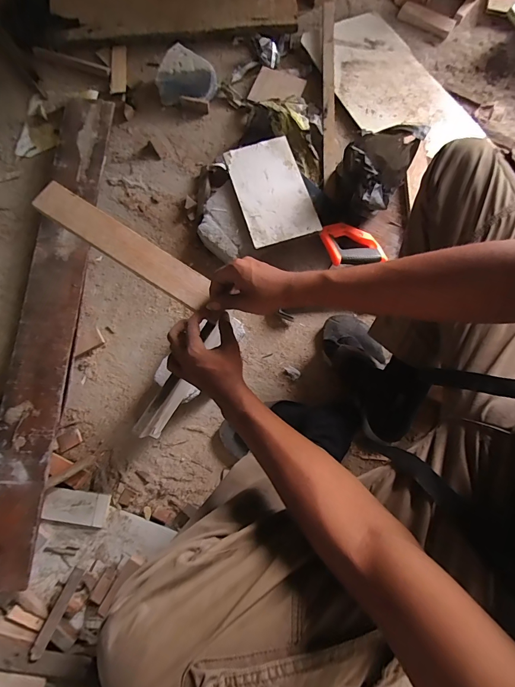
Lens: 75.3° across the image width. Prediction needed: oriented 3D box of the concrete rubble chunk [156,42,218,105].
[{"bbox_3d":[-0.179,-0.690,0.862,0.149,0.070,0.121,-1,79,-1],"label":"concrete rubble chunk"}]

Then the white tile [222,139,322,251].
[{"bbox_3d":[0.031,-0.335,0.728,0.144,0.012,0.247,-17,77,-4],"label":"white tile"}]

